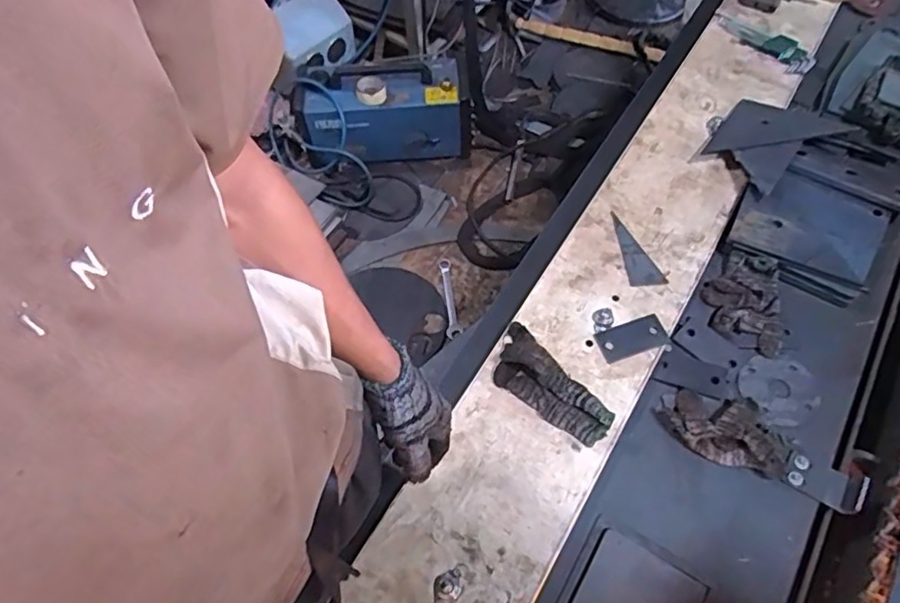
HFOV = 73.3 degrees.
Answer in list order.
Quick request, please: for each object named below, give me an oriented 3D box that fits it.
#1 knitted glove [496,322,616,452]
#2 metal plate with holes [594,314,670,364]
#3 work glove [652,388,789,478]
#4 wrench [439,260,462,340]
[{"bbox_3d":[0.130,0.115,0.826,0.079,0.049,0.193,-36,64,-17],"label":"knitted glove"},{"bbox_3d":[0.264,0.053,0.880,0.098,0.005,0.050,-20,59,-6],"label":"metal plate with holes"},{"bbox_3d":[0.368,0.169,0.811,0.163,0.030,0.091,16,62,12],"label":"work glove"},{"bbox_3d":[-0.005,-0.015,1.918,0.045,0.015,0.286,-8,62,-3],"label":"wrench"}]

